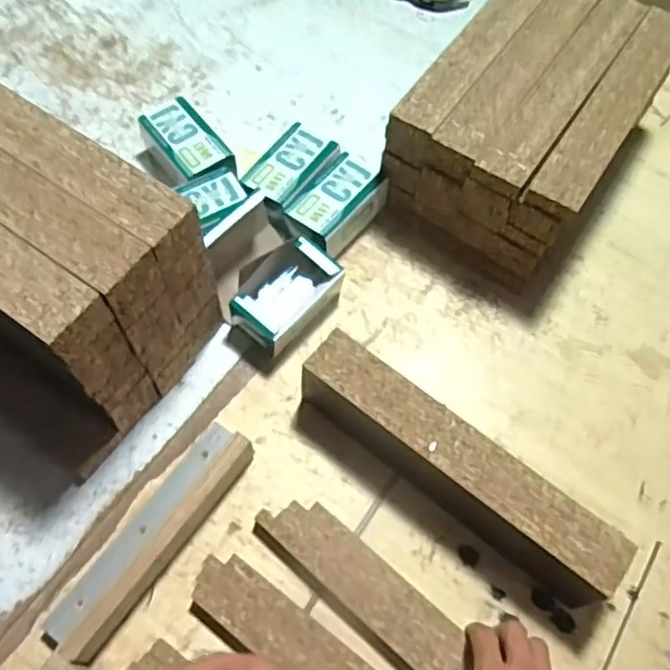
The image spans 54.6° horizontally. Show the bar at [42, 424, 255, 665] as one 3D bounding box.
[{"bbox_3d":[-0.159,0.172,0.566,0.050,0.043,0.220,33,68,13],"label":"bar"}]

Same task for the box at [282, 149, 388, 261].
[{"bbox_3d":[0.002,-0.139,0.719,0.063,0.055,0.109,34,68,14],"label":"box"}]

